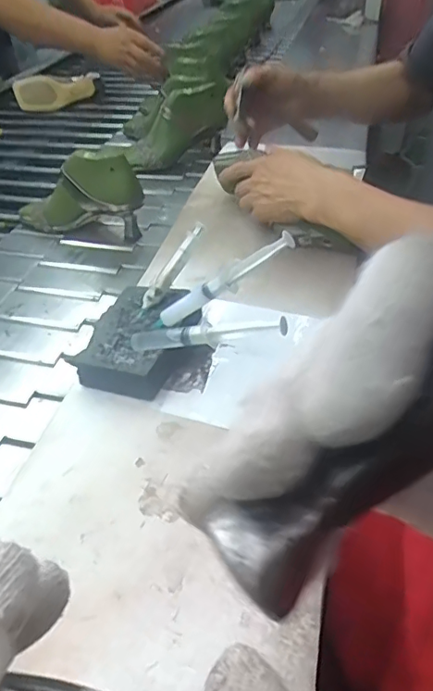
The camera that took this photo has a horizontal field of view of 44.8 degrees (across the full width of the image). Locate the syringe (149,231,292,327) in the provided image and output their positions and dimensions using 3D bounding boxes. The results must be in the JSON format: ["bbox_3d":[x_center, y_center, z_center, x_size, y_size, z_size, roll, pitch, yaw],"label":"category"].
[{"bbox_3d":[0.001,-0.052,0.466,0.160,0.021,0.014,-30,29,32],"label":"syringe"}]

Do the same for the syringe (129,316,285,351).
[{"bbox_3d":[-0.015,-0.011,0.453,0.159,0.019,0.013,-6,36,31],"label":"syringe"}]

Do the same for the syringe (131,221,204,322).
[{"bbox_3d":[-0.048,-0.076,0.542,0.014,0.011,0.123,26,78,30],"label":"syringe"}]

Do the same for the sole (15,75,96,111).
[{"bbox_3d":[-0.401,-0.630,1.317,0.190,0.084,0.037,-15,44,-10],"label":"sole"}]

